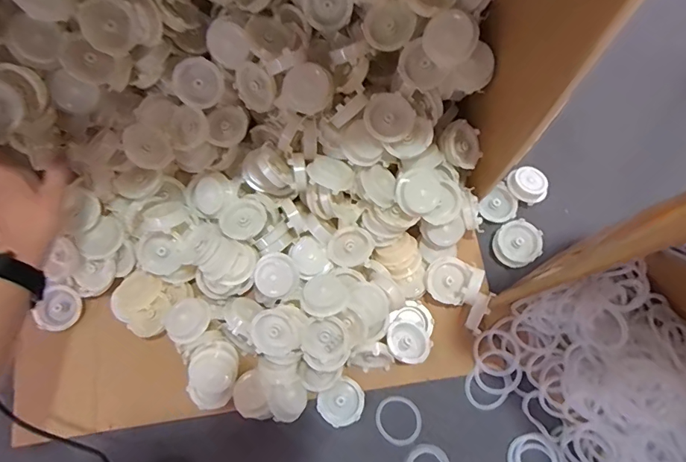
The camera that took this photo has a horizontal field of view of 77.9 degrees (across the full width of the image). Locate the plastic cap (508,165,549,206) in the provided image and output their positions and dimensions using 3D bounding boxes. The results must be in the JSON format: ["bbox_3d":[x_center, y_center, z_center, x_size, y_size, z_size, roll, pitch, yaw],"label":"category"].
[{"bbox_3d":[0.263,-0.065,0.606,0.056,0.020,0.044,33,78,10],"label":"plastic cap"}]

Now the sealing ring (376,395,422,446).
[{"bbox_3d":[0.071,0.242,0.541,0.060,0.004,0.056,0,75,2],"label":"sealing ring"}]

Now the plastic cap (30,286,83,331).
[{"bbox_3d":[-0.370,0.104,0.558,0.046,0.008,0.056,34,62,-17],"label":"plastic cap"}]

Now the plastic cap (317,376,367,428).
[{"bbox_3d":[-0.001,0.219,0.540,0.057,0.016,0.051,-39,77,-8],"label":"plastic cap"}]

